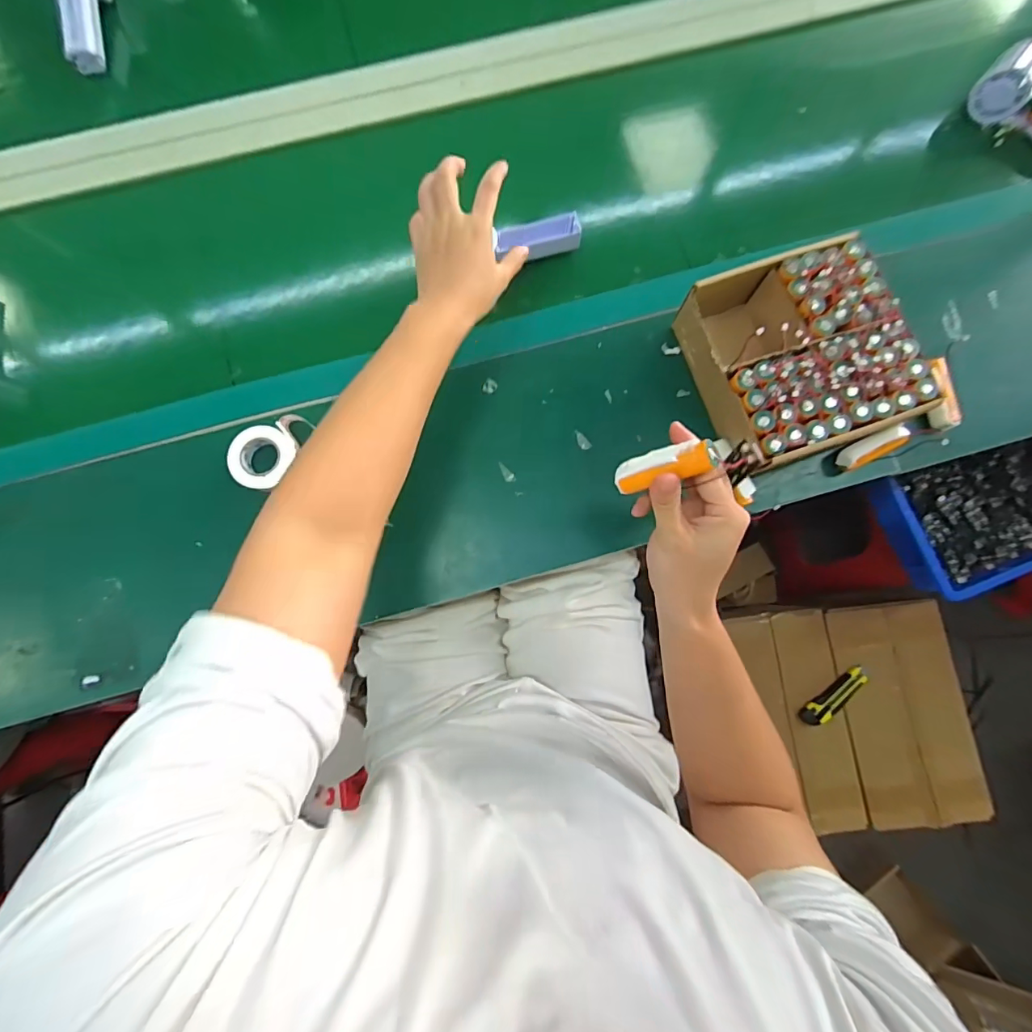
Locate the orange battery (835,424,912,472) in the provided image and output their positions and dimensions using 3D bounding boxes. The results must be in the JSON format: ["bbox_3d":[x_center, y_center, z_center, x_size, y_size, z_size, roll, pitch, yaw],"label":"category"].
[{"bbox_3d":[0.373,-0.072,0.494,0.072,0.018,0.022,-25,81,-5],"label":"orange battery"}]

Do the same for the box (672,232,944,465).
[{"bbox_3d":[0.285,-0.161,0.490,0.186,0.082,0.199,-19,81,-4],"label":"box"}]

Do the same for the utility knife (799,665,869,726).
[{"bbox_3d":[0.582,0.328,0.859,0.148,0.016,0.043,-36,82,-6],"label":"utility knife"}]

